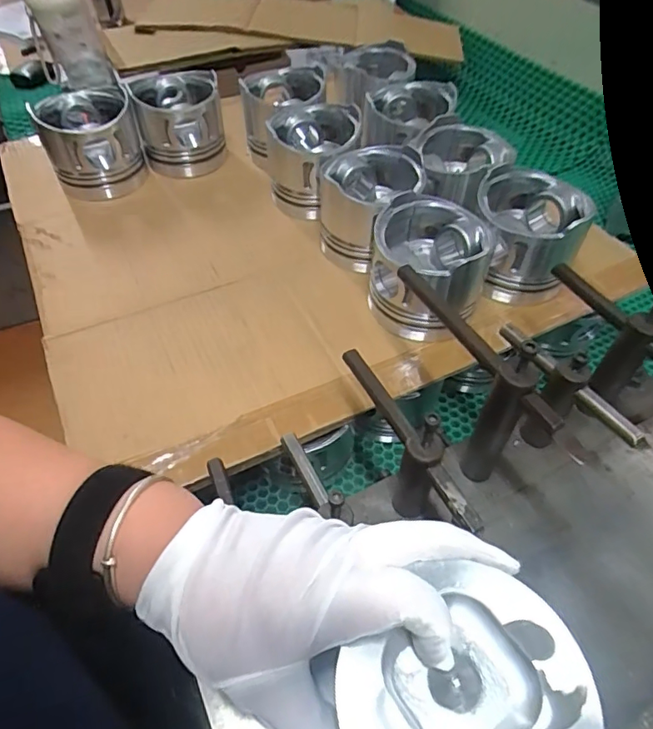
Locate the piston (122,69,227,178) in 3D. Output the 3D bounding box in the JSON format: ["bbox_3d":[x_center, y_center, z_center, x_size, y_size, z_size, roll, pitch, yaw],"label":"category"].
[{"bbox_3d":[-0.187,-0.311,0.649,0.103,0.089,0.113,-8,52,-6],"label":"piston"}]

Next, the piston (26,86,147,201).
[{"bbox_3d":[-0.286,-0.270,0.622,0.109,0.092,0.106,-24,55,-17],"label":"piston"}]

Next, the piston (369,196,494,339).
[{"bbox_3d":[0.097,-0.093,0.478,0.100,0.096,0.107,0,52,0],"label":"piston"}]

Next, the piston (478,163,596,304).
[{"bbox_3d":[0.195,-0.128,0.506,0.102,0.089,0.103,17,54,13],"label":"piston"}]

